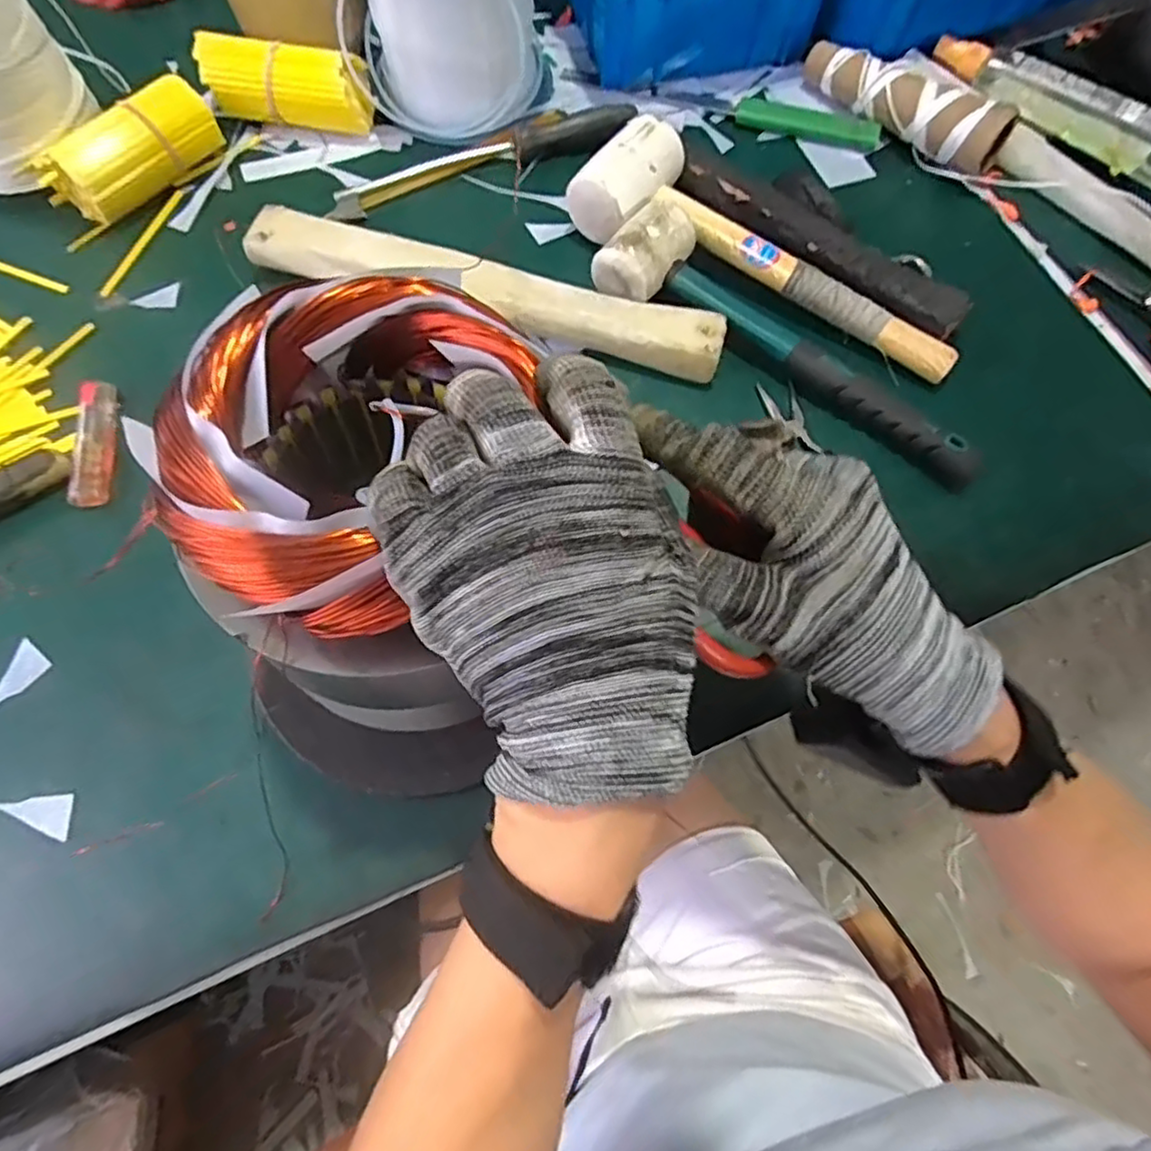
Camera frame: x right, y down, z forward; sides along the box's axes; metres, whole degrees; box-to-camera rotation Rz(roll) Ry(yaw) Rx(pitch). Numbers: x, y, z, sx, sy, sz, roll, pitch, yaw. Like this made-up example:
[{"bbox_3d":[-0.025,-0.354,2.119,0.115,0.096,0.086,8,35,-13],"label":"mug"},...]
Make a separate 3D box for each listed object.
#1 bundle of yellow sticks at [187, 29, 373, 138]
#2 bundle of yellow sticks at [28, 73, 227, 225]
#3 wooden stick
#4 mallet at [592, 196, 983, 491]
[{"bbox_3d":[-0.229,-0.392,0.531,0.129,0.052,0.053,7,69,1],"label":"bundle of yellow sticks"},{"bbox_3d":[-0.323,-0.309,0.490,0.041,0.048,0.125,41,74,13],"label":"bundle of yellow sticks"},{"bbox_3d":[-0.061,-0.197,0.462,0.328,0.034,0.043,13,69,4],"label":"wooden stick"},{"bbox_3d":[0.140,-0.150,0.443,0.284,0.043,0.074,40,74,13],"label":"mallet"}]

